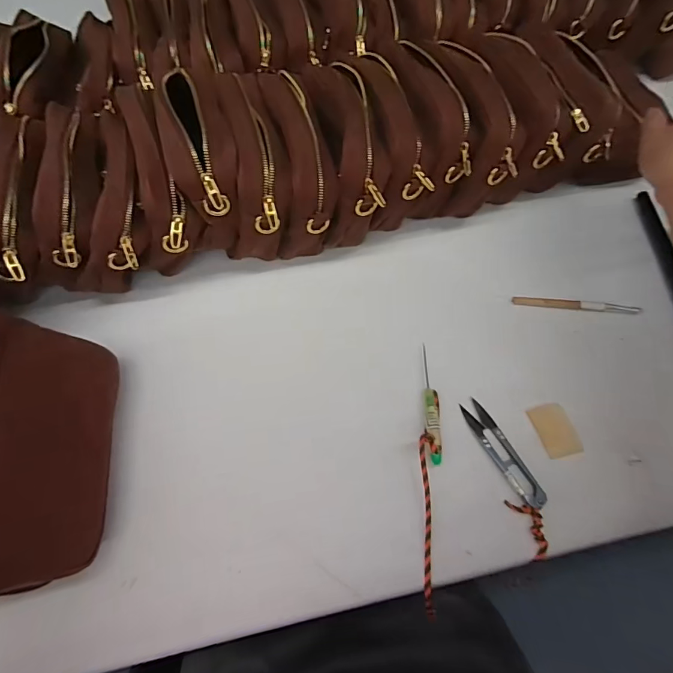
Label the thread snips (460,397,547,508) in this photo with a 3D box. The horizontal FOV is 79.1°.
[{"bbox_3d":[0.144,0.100,0.357,0.024,0.010,0.099,-22,64,-10],"label":"thread snips"}]

